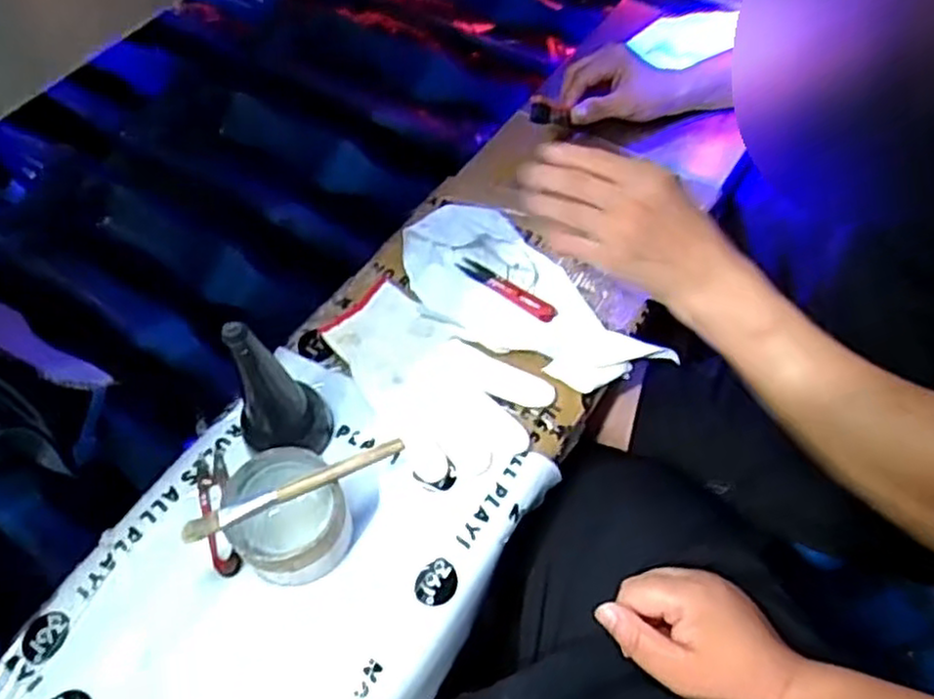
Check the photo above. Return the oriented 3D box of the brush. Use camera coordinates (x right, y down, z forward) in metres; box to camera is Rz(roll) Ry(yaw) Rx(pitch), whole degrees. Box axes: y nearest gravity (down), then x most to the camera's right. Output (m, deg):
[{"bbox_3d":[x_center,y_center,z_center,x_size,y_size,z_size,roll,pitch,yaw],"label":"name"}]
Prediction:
[{"bbox_3d":[-0.118,0.093,0.500,0.153,0.014,0.018,-22,58,-12],"label":"brush"}]

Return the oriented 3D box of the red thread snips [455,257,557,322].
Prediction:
[{"bbox_3d":[0.035,-0.055,0.664,0.103,0.010,0.020,32,63,21],"label":"red thread snips"}]

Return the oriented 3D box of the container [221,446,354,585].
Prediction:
[{"bbox_3d":[-0.126,0.119,0.523,0.078,0.054,0.088,-24,59,-13],"label":"container"}]

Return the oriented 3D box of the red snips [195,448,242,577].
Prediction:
[{"bbox_3d":[-0.189,0.121,0.553,0.023,0.007,0.102,-16,57,-8],"label":"red snips"}]

